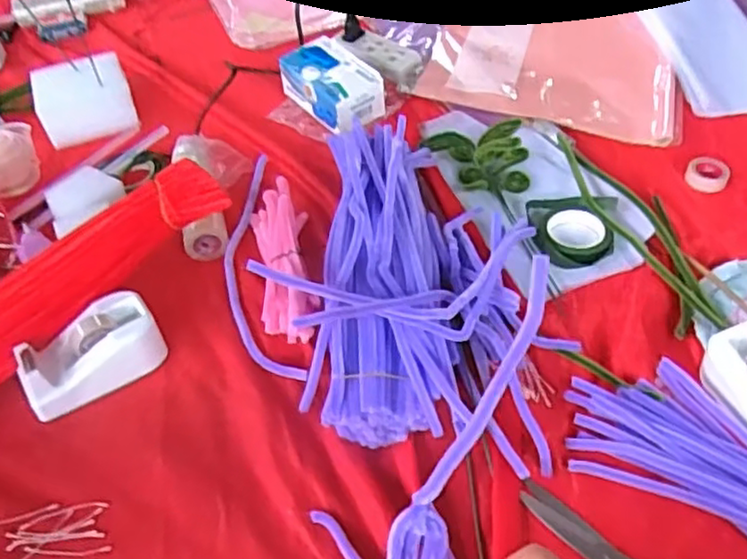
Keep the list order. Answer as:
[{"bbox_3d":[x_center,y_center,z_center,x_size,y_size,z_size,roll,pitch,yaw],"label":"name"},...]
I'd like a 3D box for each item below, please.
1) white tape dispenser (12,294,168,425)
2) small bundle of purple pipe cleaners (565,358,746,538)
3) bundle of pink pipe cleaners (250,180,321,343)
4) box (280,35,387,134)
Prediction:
[{"bbox_3d":[-0.205,0.056,0.495,0.100,0.044,0.050,-30,53,-21],"label":"white tape dispenser"},{"bbox_3d":[0.215,0.110,0.450,0.167,0.019,0.097,23,54,22],"label":"small bundle of purple pipe cleaners"},{"bbox_3d":[-0.074,-0.019,0.564,0.045,0.032,0.162,-9,49,-4],"label":"bundle of pink pipe cleaners"},{"bbox_3d":[-0.041,-0.200,0.709,0.073,0.050,0.115,-36,55,-24],"label":"box"}]

